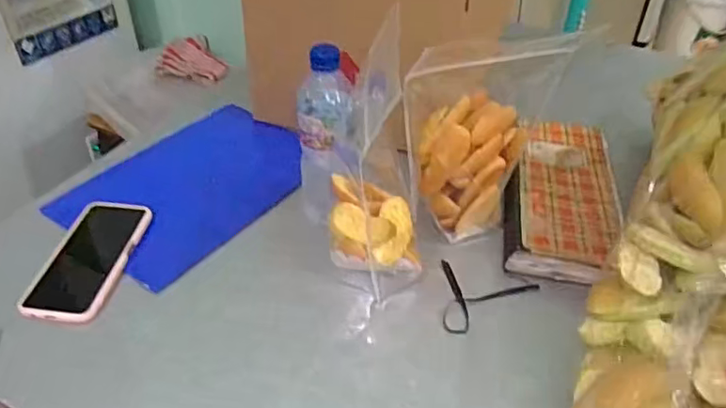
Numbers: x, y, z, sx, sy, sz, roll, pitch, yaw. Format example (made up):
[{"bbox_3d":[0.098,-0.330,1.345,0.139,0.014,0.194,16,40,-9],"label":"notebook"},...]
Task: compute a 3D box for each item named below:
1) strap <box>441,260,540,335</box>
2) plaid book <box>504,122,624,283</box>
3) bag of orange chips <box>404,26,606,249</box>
[{"bbox_3d":[0.129,0.109,0.632,0.109,0.004,0.099,15,43,16],"label":"strap"},{"bbox_3d":[0.258,-0.020,0.756,0.132,0.034,0.315,10,42,11],"label":"plaid book"},{"bbox_3d":[0.139,-0.066,0.662,0.181,0.227,0.082,2,41,1],"label":"bag of orange chips"}]

